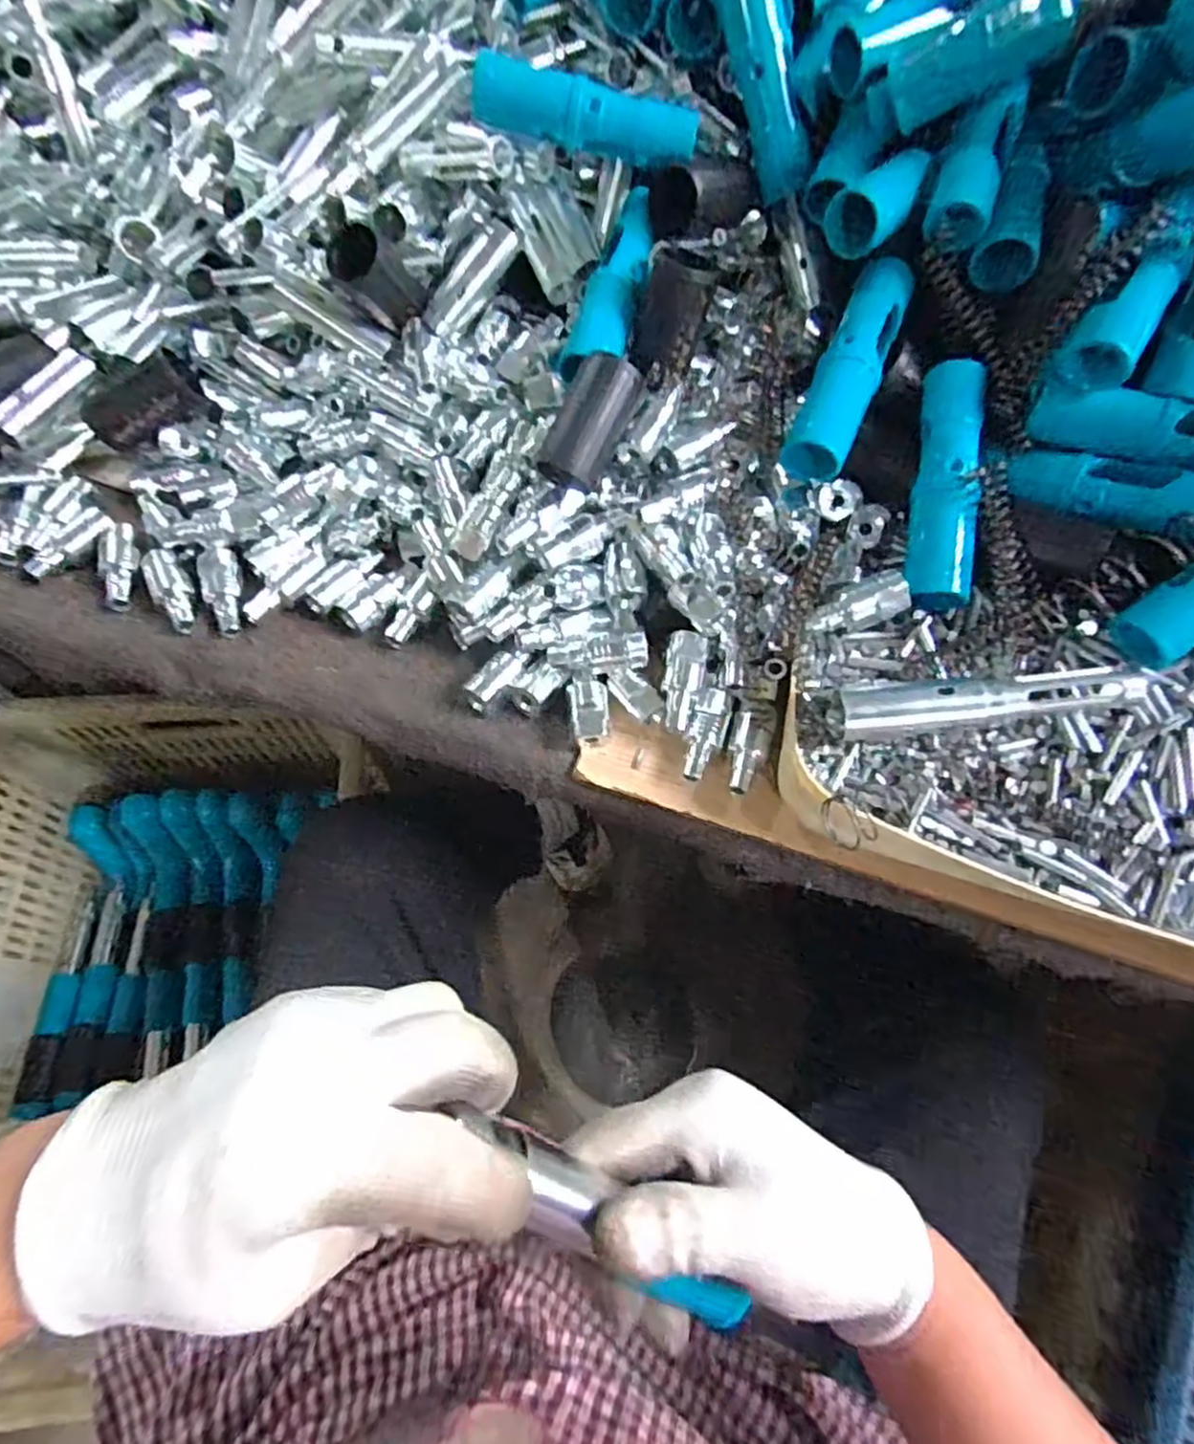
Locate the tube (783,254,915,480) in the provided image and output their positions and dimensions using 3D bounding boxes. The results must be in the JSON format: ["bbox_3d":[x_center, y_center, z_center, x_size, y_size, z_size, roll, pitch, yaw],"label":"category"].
[{"bbox_3d":[0.129,-0.182,0.364,0.030,0.027,0.122,23,79,8],"label":"tube"}]

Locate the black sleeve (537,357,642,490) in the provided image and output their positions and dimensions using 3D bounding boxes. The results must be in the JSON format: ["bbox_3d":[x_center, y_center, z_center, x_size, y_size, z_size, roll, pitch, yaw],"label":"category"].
[{"bbox_3d":[-0.002,-0.152,0.369,0.030,0.027,0.066,29,97,11],"label":"black sleeve"}]

